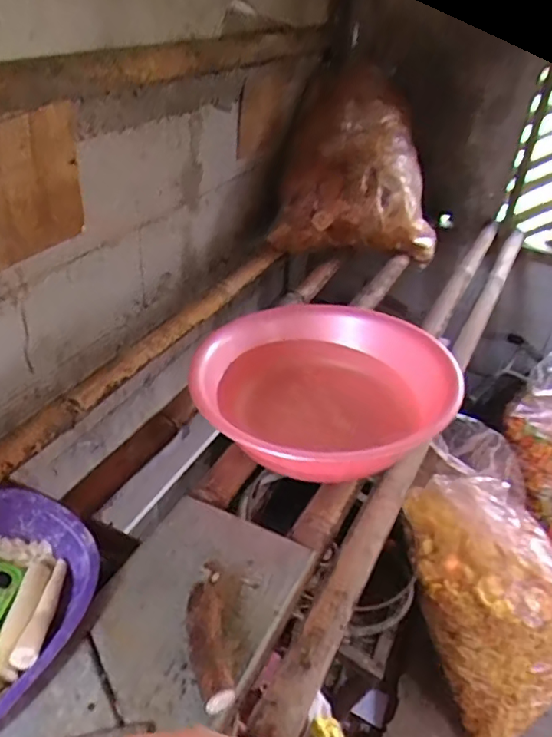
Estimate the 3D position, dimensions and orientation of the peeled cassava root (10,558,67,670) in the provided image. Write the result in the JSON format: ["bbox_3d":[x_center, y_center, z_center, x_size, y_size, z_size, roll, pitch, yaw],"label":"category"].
[{"bbox_3d":[-0.261,0.270,0.650,0.026,0.024,0.132,6,37,0],"label":"peeled cassava root"}]

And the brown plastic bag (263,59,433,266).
[{"bbox_3d":[0.222,-0.493,1.383,0.392,0.381,0.155,11,37,7],"label":"brown plastic bag"}]

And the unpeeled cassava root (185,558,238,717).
[{"bbox_3d":[-0.077,0.281,0.631,0.043,0.043,0.175,-2,37,-11],"label":"unpeeled cassava root"}]

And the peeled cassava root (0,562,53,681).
[{"bbox_3d":[-0.286,0.274,0.644,0.032,0.026,0.130,3,37,-4],"label":"peeled cassava root"}]

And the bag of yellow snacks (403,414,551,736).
[{"bbox_3d":[0.524,0.492,1.392,0.317,0.759,0.251,-11,-1,-21],"label":"bag of yellow snacks"}]

